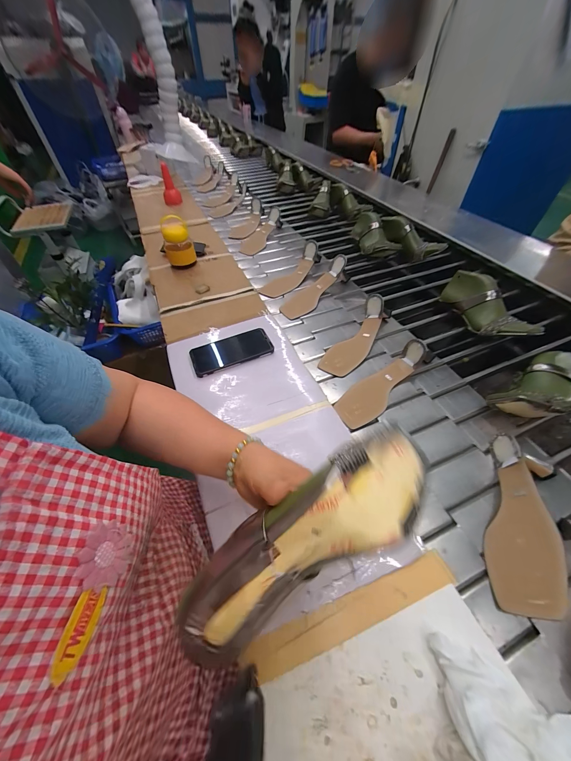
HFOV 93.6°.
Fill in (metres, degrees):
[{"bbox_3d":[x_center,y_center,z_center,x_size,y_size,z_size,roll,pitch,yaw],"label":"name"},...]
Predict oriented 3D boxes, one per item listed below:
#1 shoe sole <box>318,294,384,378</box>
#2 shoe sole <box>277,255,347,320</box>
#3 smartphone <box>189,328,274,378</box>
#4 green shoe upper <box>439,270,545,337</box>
[{"bbox_3d":[0.166,-0.098,0.624,0.079,0.050,0.231,30,71,22],"label":"shoe sole"},{"bbox_3d":[0.081,-0.253,0.749,0.236,0.045,0.084,-44,61,-7],"label":"shoe sole"},{"bbox_3d":[-0.111,-0.060,0.556,0.162,0.018,0.073,-20,57,-13],"label":"smartphone"},{"bbox_3d":[0.478,-0.172,0.654,0.077,0.094,0.240,-15,54,-11],"label":"green shoe upper"}]

